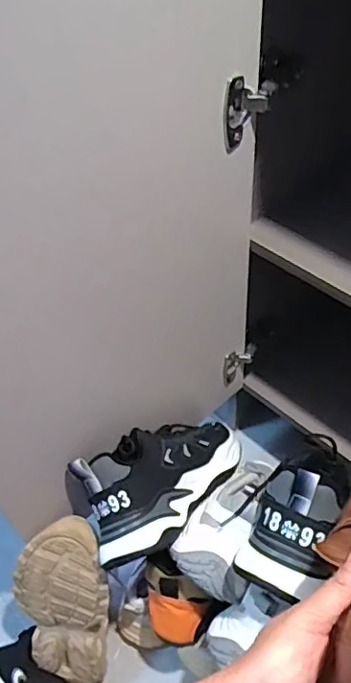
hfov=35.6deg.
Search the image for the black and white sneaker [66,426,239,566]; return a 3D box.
[{"bbox_3d":[-0.018,0.174,0.708,0.265,0.110,0.127,-19,75,-52],"label":"black and white sneaker"}]

